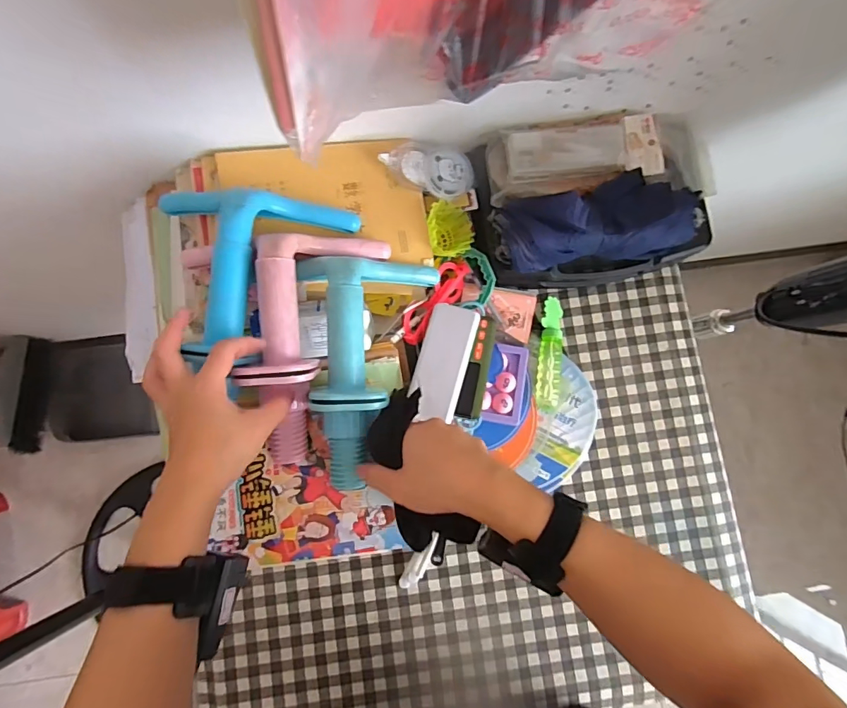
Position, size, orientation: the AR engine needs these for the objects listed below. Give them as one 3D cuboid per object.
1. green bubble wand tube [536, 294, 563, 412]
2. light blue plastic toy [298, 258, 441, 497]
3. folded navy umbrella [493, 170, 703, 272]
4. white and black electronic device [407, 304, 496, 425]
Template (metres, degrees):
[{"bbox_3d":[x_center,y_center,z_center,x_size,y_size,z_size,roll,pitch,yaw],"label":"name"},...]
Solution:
[{"bbox_3d":[0.156,0.000,0.561,0.030,0.021,0.138,6,82,0],"label":"green bubble wand tube"},{"bbox_3d":[-0.055,0.007,0.442,0.109,0.087,0.231,7,77,0],"label":"light blue plastic toy"},{"bbox_3d":[0.187,-0.142,0.488,0.217,0.058,0.082,-8,82,-2],"label":"folded navy umbrella"},{"bbox_3d":[0.033,0.011,0.492,0.076,0.020,0.118,15,82,1],"label":"white and black electronic device"}]

